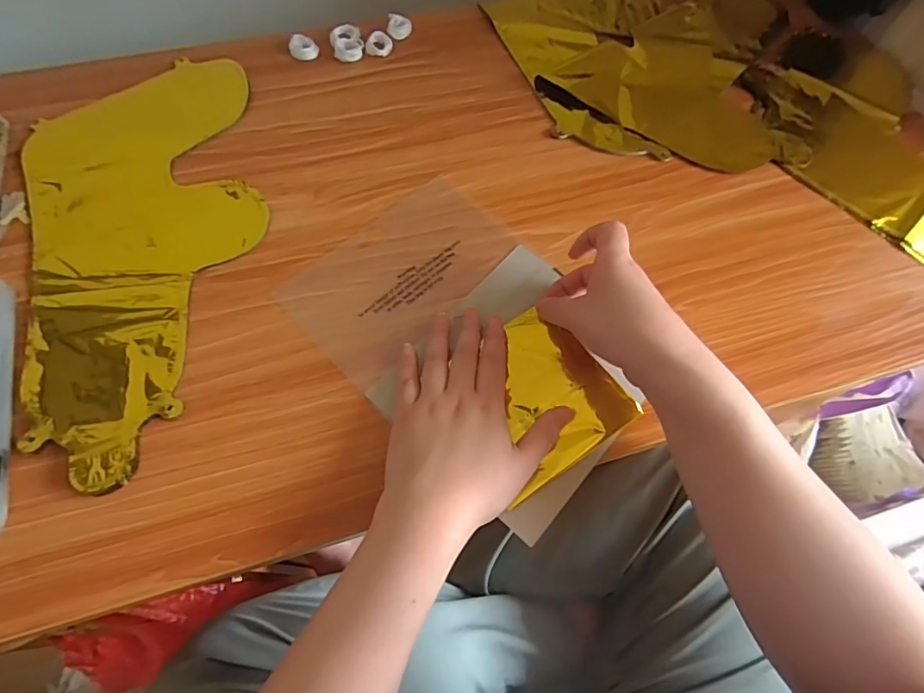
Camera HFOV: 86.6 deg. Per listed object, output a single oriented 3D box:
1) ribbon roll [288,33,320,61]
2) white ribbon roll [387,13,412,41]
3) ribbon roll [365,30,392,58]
[{"bbox_3d":[-0.176,-0.334,0.547,0.031,0.013,0.029,1,64,-3],"label":"ribbon roll"},{"bbox_3d":[-0.072,-0.370,0.566,0.026,0.012,0.030,1,64,-3],"label":"white ribbon roll"},{"bbox_3d":[-0.093,-0.341,0.551,0.029,0.016,0.024,-4,65,-5],"label":"ribbon roll"}]

